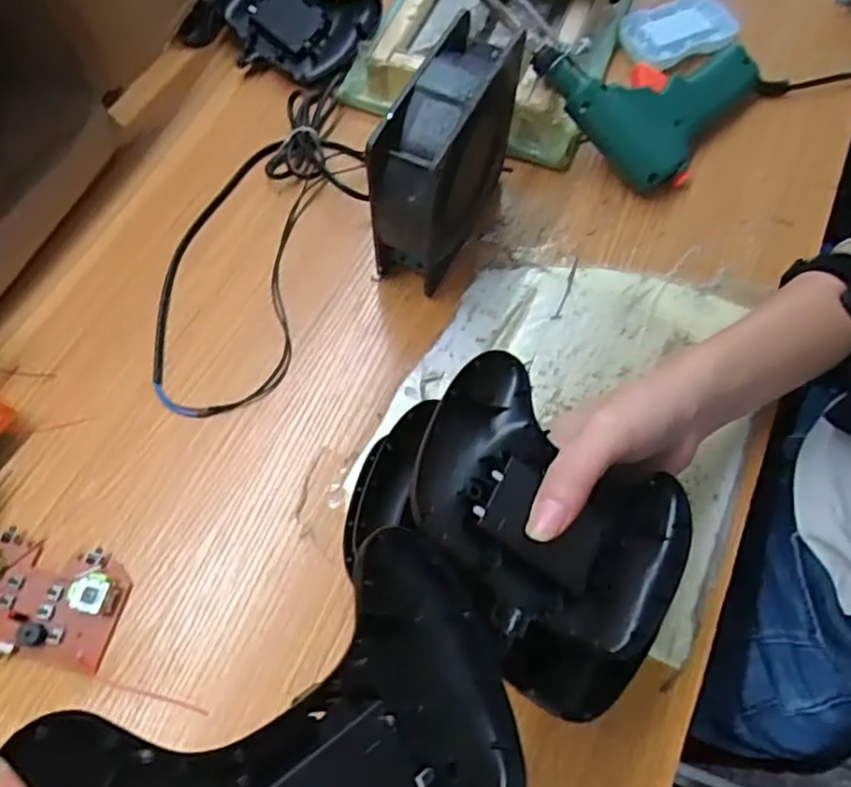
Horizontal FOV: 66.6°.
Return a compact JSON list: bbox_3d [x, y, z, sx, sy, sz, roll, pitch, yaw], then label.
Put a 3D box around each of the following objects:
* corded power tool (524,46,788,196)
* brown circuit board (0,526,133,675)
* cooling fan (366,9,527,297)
[{"bbox_3d":[0.174,-0.231,0.472,0.124,0.045,0.171,41,72,14],"label":"corded power tool"},{"bbox_3d":[-0.207,0.106,0.337,0.092,0.014,0.057,14,67,4],"label":"brown circuit board"},{"bbox_3d":[0.013,-0.139,0.394,0.040,0.123,0.119,26,68,9],"label":"cooling fan"}]

